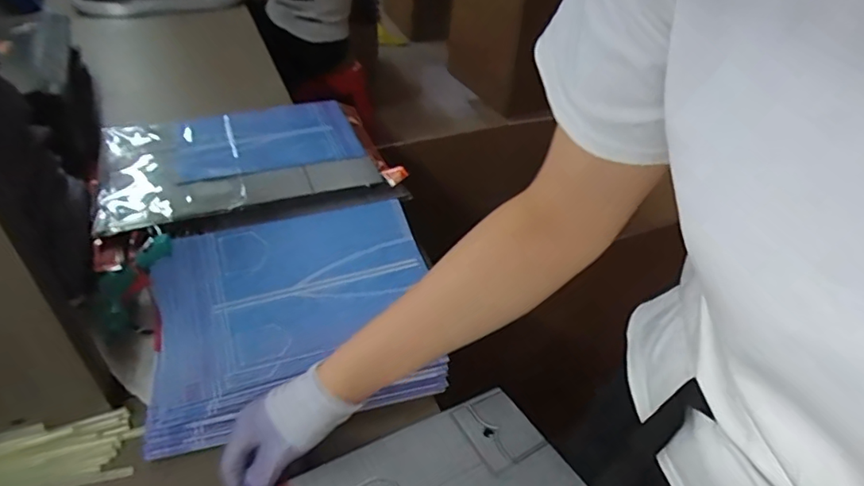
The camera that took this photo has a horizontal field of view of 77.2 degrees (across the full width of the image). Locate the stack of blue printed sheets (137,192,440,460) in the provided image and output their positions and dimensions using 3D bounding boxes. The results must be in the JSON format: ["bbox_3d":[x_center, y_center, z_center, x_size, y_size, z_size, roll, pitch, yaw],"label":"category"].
[{"bbox_3d":[-0.145,0.064,0.588,0.292,0.038,0.259,-10,43,-15],"label":"stack of blue printed sheets"}]

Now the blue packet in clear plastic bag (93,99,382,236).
[{"bbox_3d":[-0.297,-0.136,0.826,0.370,0.027,0.265,-11,43,-16],"label":"blue packet in clear plastic bag"}]

